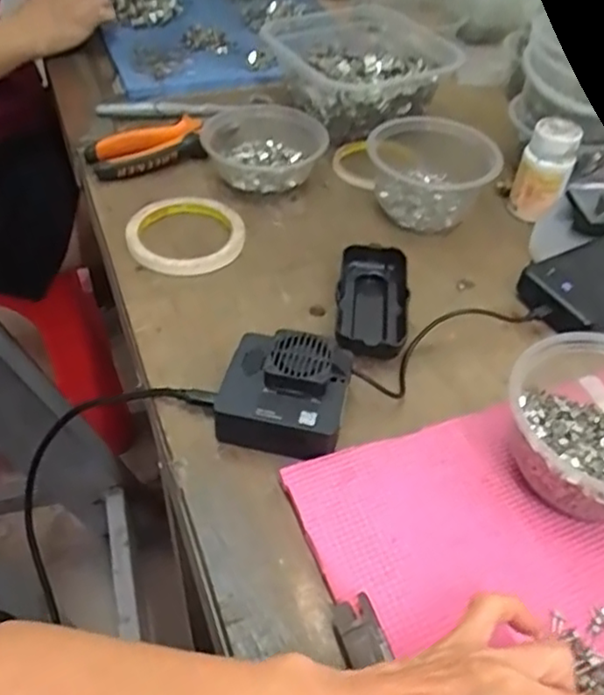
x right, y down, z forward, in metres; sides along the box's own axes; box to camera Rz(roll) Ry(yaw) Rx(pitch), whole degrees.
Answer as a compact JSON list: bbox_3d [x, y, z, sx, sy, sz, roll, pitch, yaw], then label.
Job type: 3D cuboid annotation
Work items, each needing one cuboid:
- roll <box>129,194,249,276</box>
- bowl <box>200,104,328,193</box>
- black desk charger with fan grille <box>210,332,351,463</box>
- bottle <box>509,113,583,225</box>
[{"bbox_3d":[-0.097,-0.099,0.565,0.093,0.013,0.097,3,47,-3],"label":"roll"},{"bbox_3d":[-0.034,-0.190,0.635,0.109,0.044,0.107,3,47,-3],"label":"bowl"},{"bbox_3d":[-0.011,0.028,0.429,0.077,0.040,0.070,14,47,8],"label":"black desk charger with fan grille"},{"bbox_3d":[0.215,-0.158,0.594,0.043,0.074,0.041,17,48,11],"label":"bottle"}]

